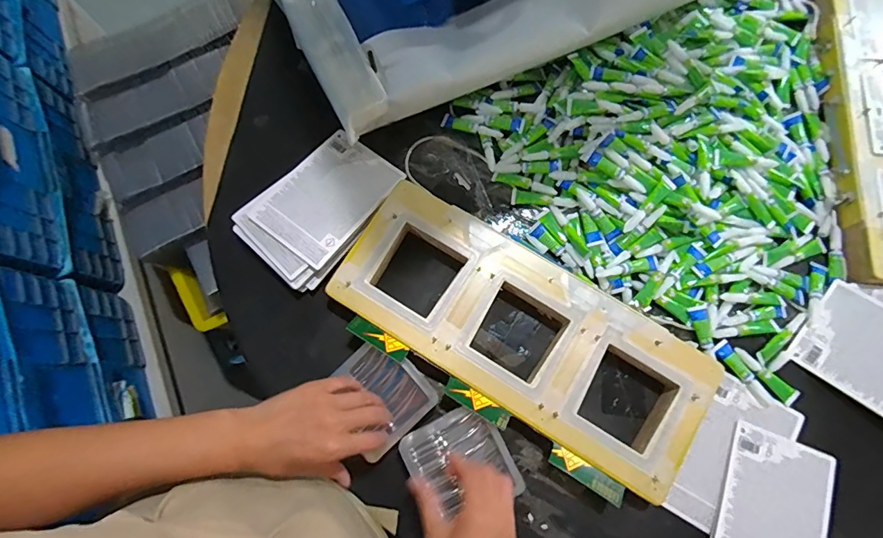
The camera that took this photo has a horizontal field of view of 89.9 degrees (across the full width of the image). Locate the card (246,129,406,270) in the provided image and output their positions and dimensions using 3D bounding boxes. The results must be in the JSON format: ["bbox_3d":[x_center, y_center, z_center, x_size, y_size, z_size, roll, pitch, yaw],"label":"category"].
[{"bbox_3d":[-0.141,-0.092,0.554,0.117,0.009,0.165,38,71,11],"label":"card"}]

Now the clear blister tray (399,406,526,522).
[{"bbox_3d":[0.021,0.208,0.471,0.101,0.015,0.102,-27,78,-7],"label":"clear blister tray"}]

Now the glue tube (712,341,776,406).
[{"bbox_3d":[0.352,0.122,0.512,0.022,0.010,0.086,-35,79,-8],"label":"glue tube"}]

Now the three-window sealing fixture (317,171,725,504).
[{"bbox_3d":[0.092,0.065,0.509,0.428,0.030,0.180,32,78,7],"label":"three-window sealing fixture"}]

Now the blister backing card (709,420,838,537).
[{"bbox_3d":[0.359,0.268,0.479,0.113,0.006,0.169,21,76,6],"label":"blister backing card"}]

